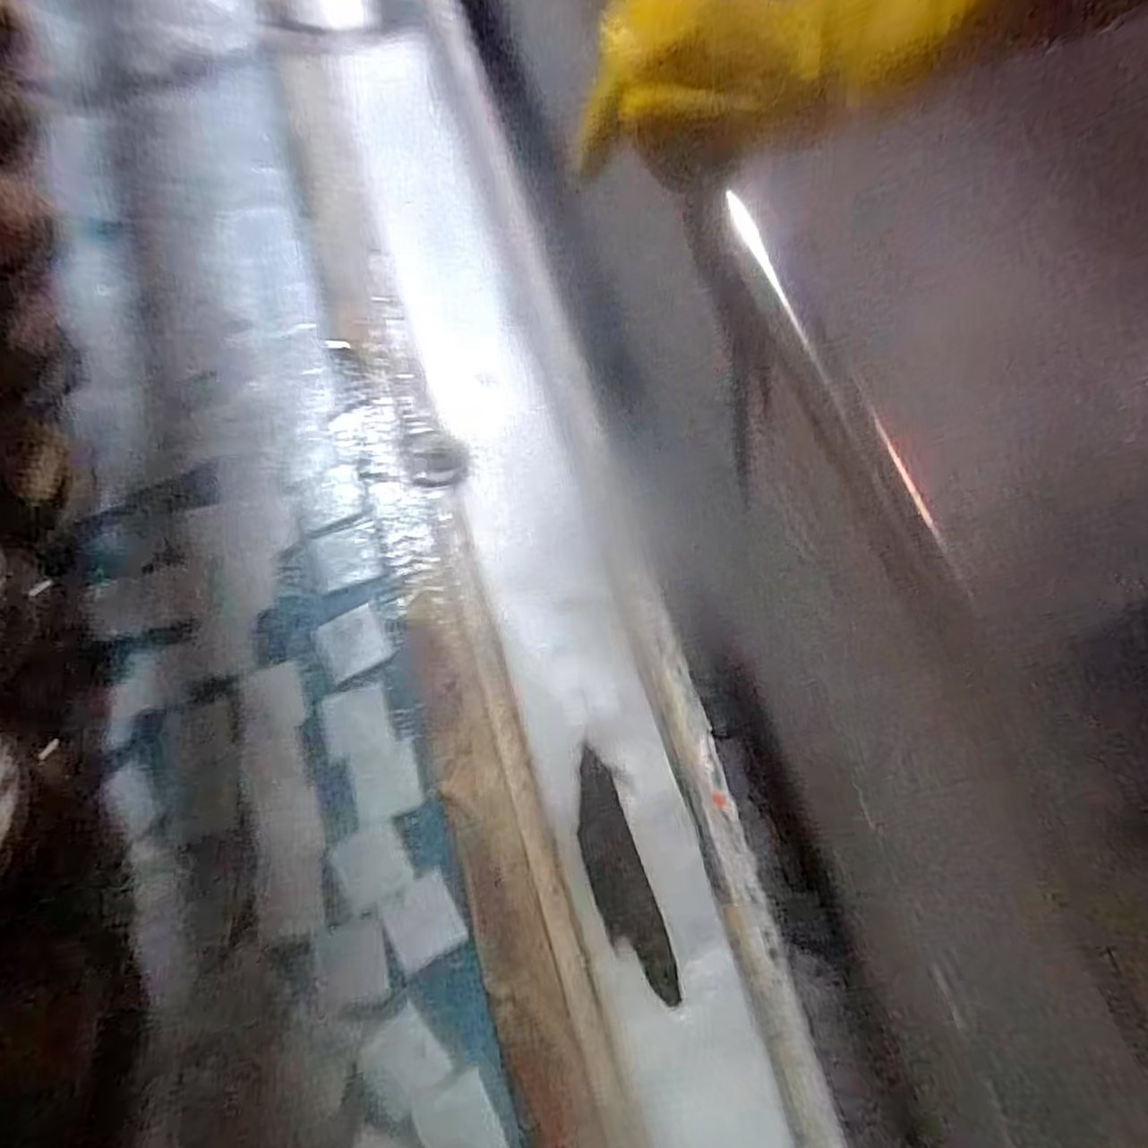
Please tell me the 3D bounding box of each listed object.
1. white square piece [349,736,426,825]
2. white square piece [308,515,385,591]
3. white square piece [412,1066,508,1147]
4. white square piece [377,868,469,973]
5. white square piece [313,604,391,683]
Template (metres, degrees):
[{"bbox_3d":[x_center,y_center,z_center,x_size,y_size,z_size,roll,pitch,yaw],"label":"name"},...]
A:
[{"bbox_3d":[-0.136,0.148,0.499,0.047,0.004,0.048,-16,73,-6],"label":"white square piece"},{"bbox_3d":[-0.180,-0.015,0.549,0.054,0.004,0.050,-17,73,-6],"label":"white square piece"},{"bbox_3d":[-0.072,0.345,0.434,0.046,0.004,0.049,-25,74,-8],"label":"white square piece"},{"bbox_3d":[-0.103,0.235,0.472,0.048,0.004,0.049,-28,75,-9],"label":"white square piece"},{"bbox_3d":[-0.169,0.052,0.530,0.047,0.004,0.045,-27,74,-9],"label":"white square piece"}]

